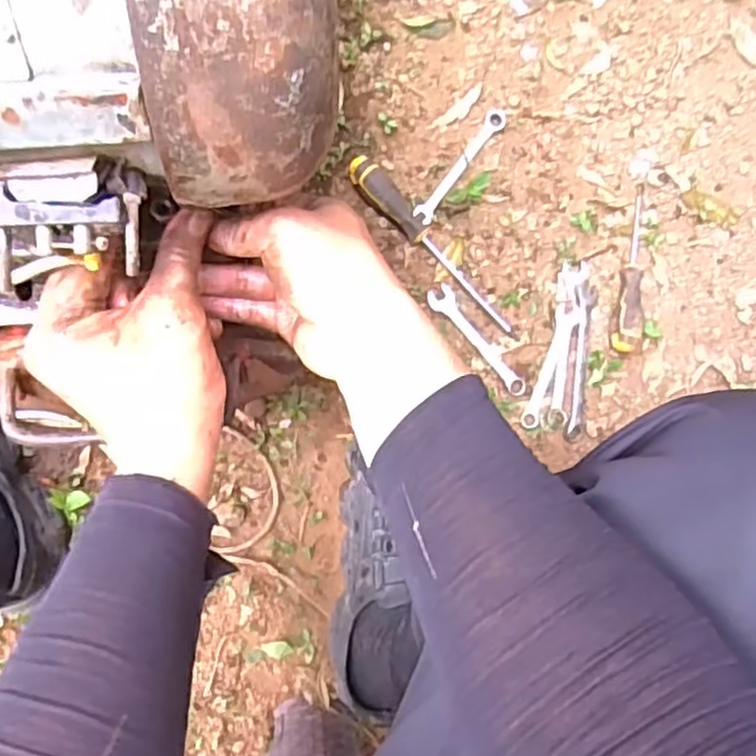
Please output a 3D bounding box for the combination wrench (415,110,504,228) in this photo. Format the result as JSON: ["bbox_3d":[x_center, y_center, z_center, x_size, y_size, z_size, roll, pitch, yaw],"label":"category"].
[{"bbox_3d":[0.092,-0.234,0.770,0.022,0.015,0.154,37,84,-2],"label":"combination wrench"}]

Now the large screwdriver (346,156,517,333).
[{"bbox_3d":[0.061,-0.143,0.755,0.245,0.027,0.026,45,84,-1],"label":"large screwdriver"}]

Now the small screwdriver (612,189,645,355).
[{"bbox_3d":[0.289,-0.123,0.781,0.030,0.035,0.188,6,86,-5],"label":"small screwdriver"}]

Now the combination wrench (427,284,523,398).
[{"bbox_3d":[0.111,-0.041,0.769,0.027,0.008,0.149,-42,91,-6],"label":"combination wrench"}]

